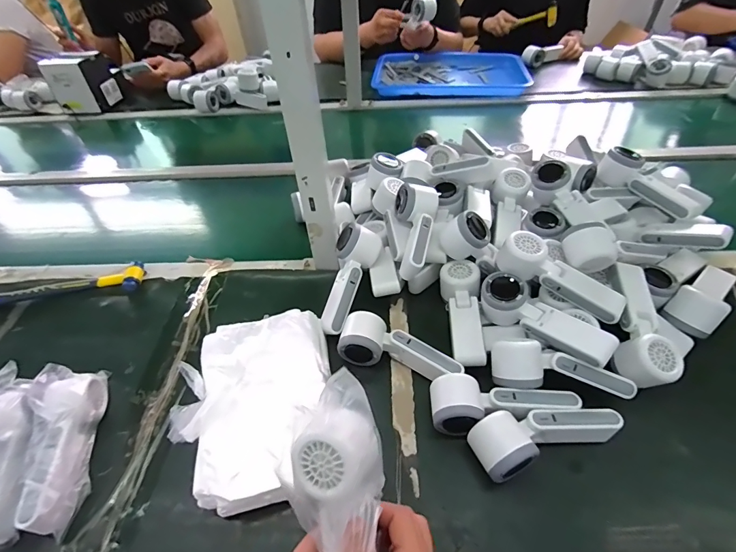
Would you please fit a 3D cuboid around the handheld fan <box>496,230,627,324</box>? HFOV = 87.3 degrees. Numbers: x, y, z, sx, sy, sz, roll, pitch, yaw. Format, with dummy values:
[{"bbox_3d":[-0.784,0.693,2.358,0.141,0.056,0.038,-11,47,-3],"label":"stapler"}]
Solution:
[{"bbox_3d":[0.255,0.002,0.519,0.165,0.045,0.058,34,57,14],"label":"handheld fan"}]

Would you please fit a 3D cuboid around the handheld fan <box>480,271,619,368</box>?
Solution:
[{"bbox_3d":[0.221,0.057,0.493,0.046,0.053,0.164,-37,54,-28],"label":"handheld fan"}]

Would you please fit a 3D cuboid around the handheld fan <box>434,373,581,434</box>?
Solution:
[{"bbox_3d":[0.158,0.155,0.452,0.164,0.051,0.062,0,46,4],"label":"handheld fan"}]

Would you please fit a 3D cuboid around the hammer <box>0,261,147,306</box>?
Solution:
[{"bbox_3d":[-0.502,0.017,0.650,0.236,0.025,0.057,-8,46,-4],"label":"hammer"}]

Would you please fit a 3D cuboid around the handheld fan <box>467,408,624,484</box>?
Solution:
[{"bbox_3d":[0.194,0.170,0.428,0.162,0.055,0.057,-16,47,-11],"label":"handheld fan"}]

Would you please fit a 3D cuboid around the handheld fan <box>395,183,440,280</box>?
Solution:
[{"bbox_3d":[0.069,-0.069,0.583,0.063,0.049,0.148,5,62,8],"label":"handheld fan"}]

